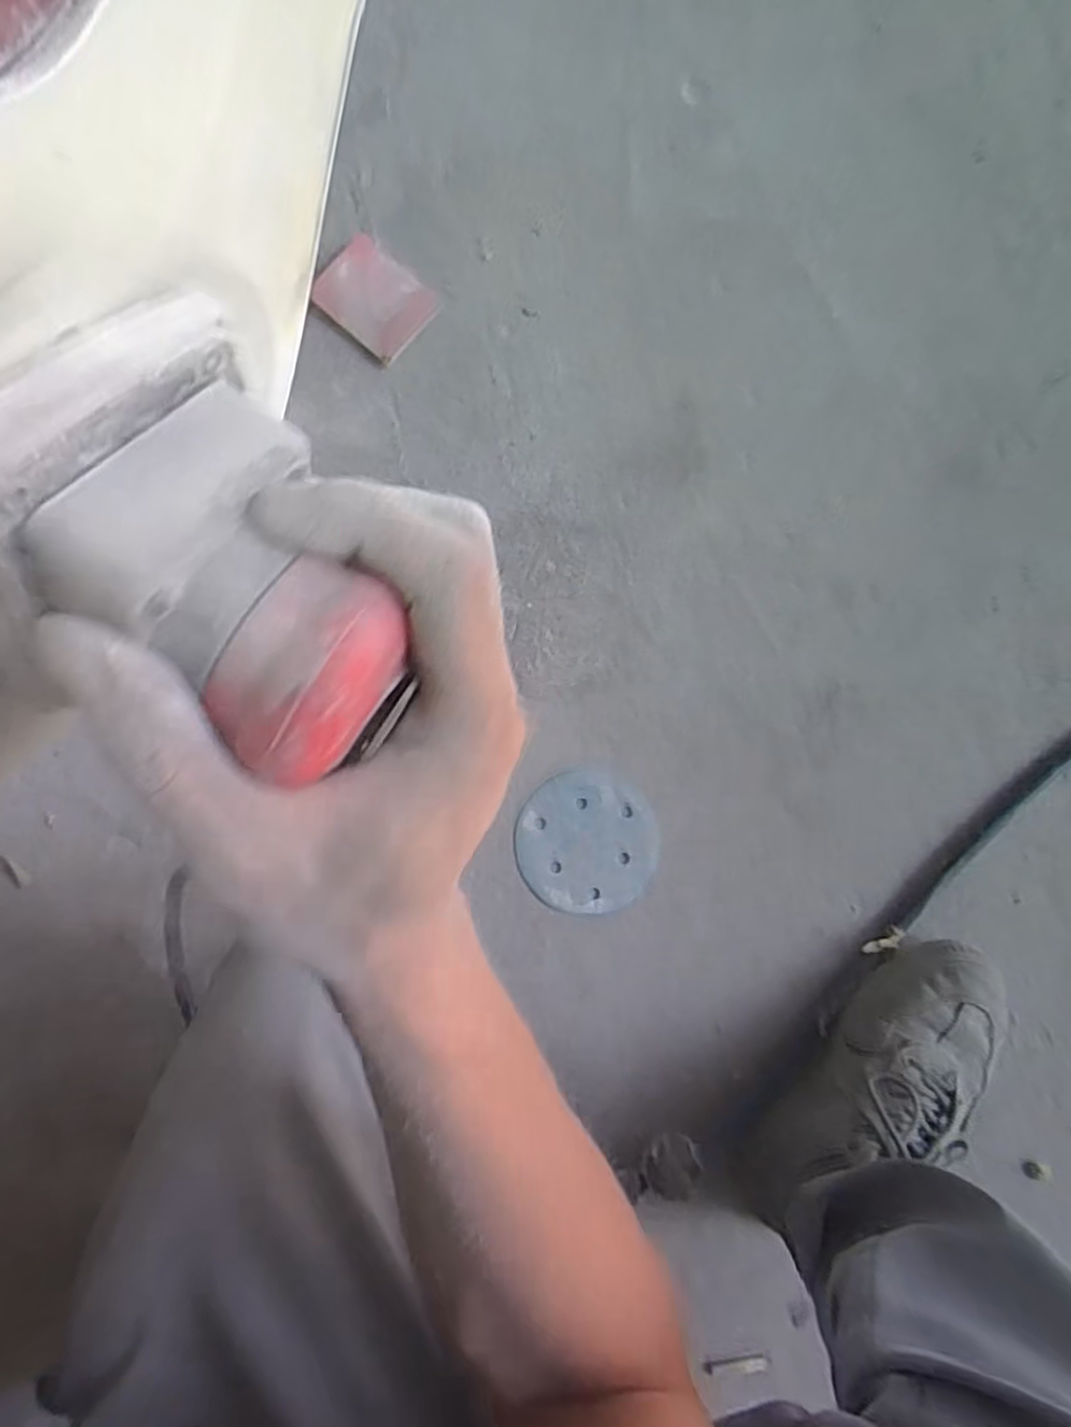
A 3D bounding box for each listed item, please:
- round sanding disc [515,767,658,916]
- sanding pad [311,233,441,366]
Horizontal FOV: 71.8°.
[{"bbox_3d":[0.043,0.107,0.619,0.114,0.005,0.116,3,88,2],"label":"round sanding disc"},{"bbox_3d":[-0.144,-0.367,0.651,0.096,0.011,0.078,42,93,5],"label":"sanding pad"}]

